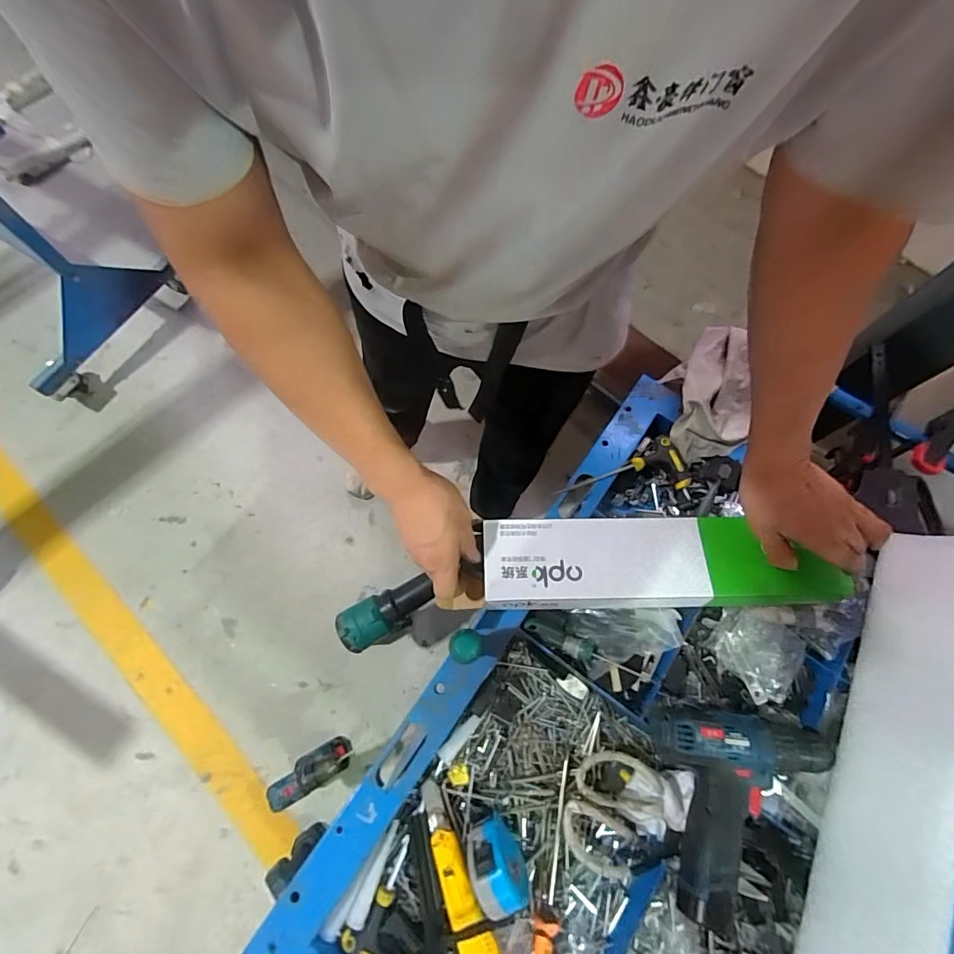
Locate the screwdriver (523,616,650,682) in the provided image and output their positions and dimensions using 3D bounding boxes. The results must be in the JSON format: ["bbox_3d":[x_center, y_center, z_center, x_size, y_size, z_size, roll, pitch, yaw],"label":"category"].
[{"bbox_3d":[0.126,0.202,0.520,0.152,0.021,0.025,28,72,8],"label":"screwdriver"}]

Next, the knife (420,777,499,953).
[{"bbox_3d":[-0.021,0.410,0.457,0.033,0.015,0.185,-21,73,-9],"label":"knife"}]

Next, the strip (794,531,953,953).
[{"bbox_3d":[0.383,0.312,0.423,0.018,0.102,0.554,29,77,-22],"label":"strip"}]

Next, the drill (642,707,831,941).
[{"bbox_3d":[0.274,0.333,0.456,0.185,0.058,0.175,4,71,0],"label":"drill"}]

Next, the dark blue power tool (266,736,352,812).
[{"bbox_3d":[-0.365,0.666,1.039,0.142,0.227,0.066,-26,73,-10],"label":"dark blue power tool"}]

